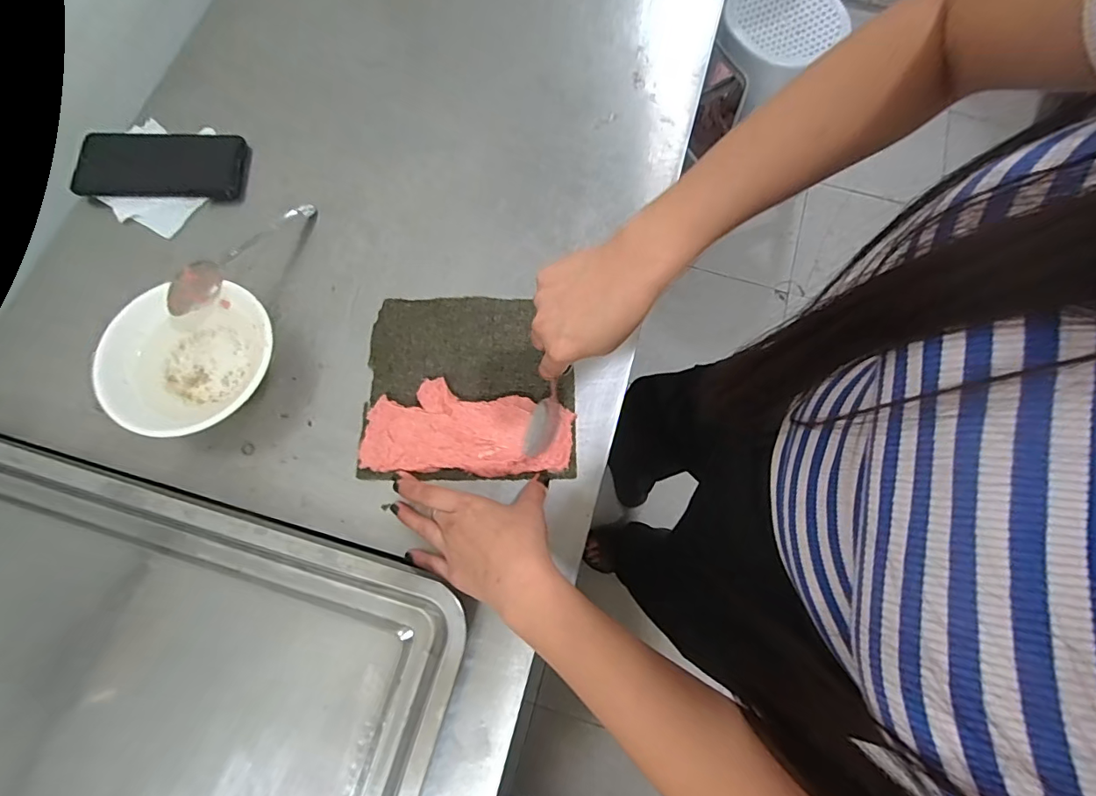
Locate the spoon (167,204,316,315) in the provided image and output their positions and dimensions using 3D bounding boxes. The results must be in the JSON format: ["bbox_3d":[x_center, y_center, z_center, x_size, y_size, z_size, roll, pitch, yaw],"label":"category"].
[{"bbox_3d":[-0.294,-0.142,0.478,0.035,0.019,0.171,25,56,7],"label":"spoon"}]

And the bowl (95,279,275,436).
[{"bbox_3d":[-0.309,-0.031,0.444,0.132,0.057,0.132,0,73,0],"label":"bowl"}]

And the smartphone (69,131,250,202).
[{"bbox_3d":[-0.408,-0.249,0.525,0.157,0.005,0.077,-1,79,-9],"label":"smartphone"}]

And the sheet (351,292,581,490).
[{"bbox_3d":[-0.072,-0.015,0.463,0.192,0.016,0.177,0,73,0],"label":"sheet"}]

